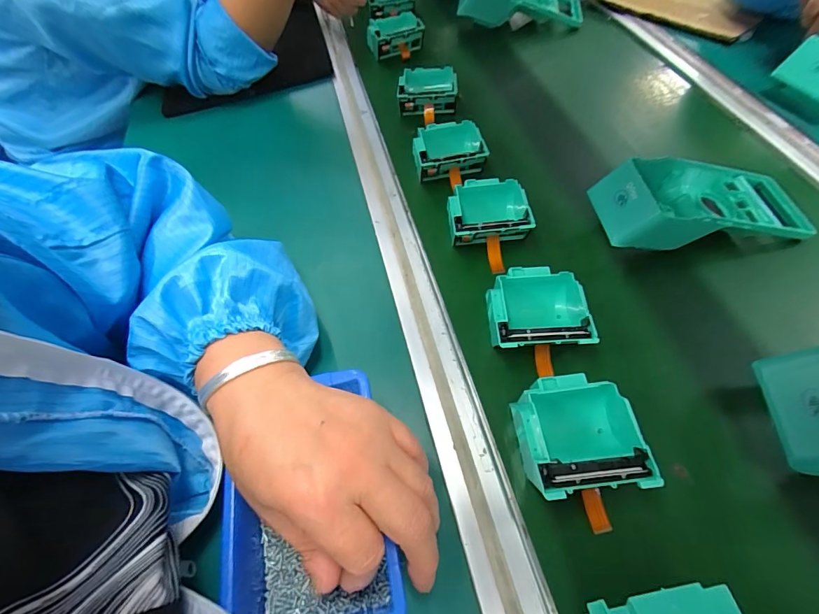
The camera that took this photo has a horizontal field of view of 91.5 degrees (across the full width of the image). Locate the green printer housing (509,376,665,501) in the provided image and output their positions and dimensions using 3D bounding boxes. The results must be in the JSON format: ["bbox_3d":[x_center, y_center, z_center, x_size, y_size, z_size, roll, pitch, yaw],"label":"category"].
[{"bbox_3d":[0.117,0.090,0.279,0.081,0.040,0.077,-7,57,1],"label":"green printer housing"}]

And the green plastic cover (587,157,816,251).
[{"bbox_3d":[0.274,-0.097,0.378,0.192,0.057,0.088,-5,57,2],"label":"green plastic cover"}]

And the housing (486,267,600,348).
[{"bbox_3d":[0.106,0.004,0.332,0.081,0.036,0.079,-1,57,5],"label":"housing"}]

